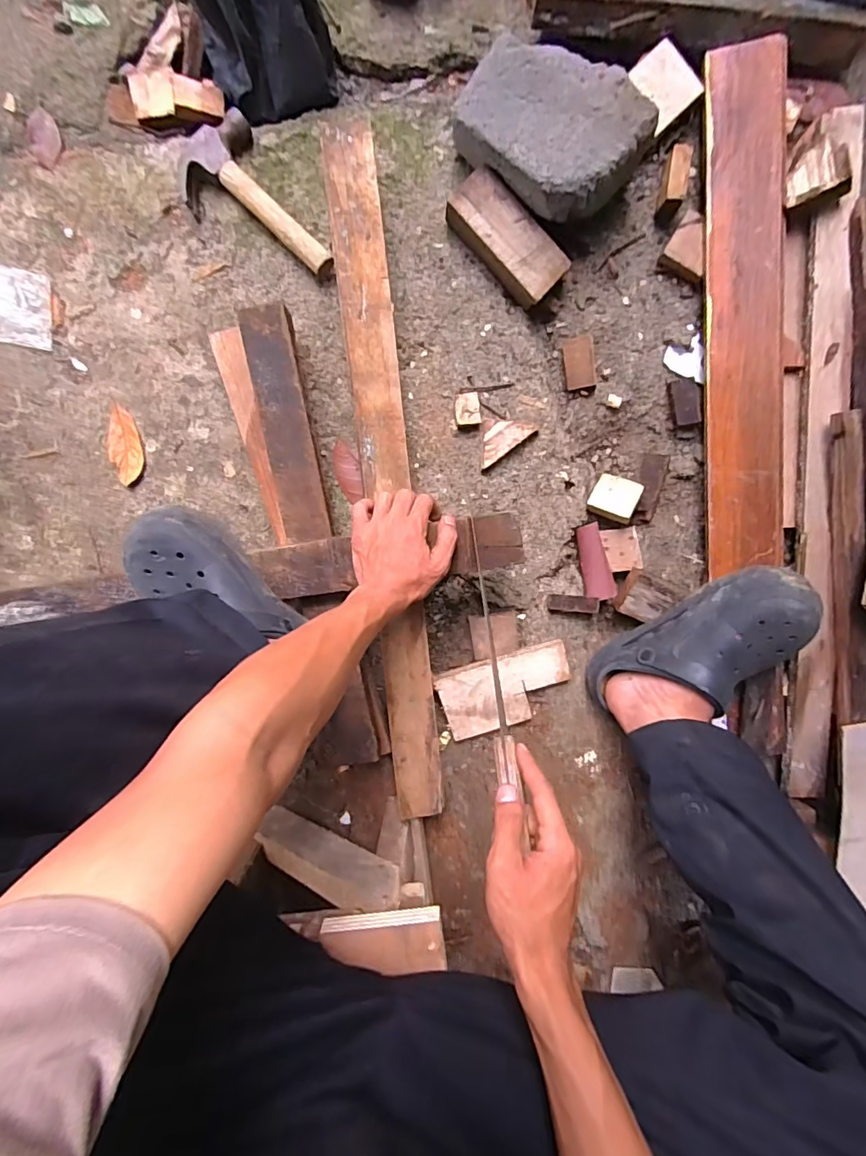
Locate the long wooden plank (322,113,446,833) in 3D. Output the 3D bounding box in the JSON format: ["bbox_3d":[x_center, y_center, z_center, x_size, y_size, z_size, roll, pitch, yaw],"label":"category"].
[{"bbox_3d":[-0.052,-0.099,0.593,0.059,0.027,0.786,-5,96,1],"label":"long wooden plank"}]

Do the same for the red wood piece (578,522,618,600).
[{"bbox_3d":[0.214,-0.021,0.667,0.037,0.007,0.099,-14,88,15],"label":"red wood piece"}]

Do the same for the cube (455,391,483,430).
[{"bbox_3d":[0.044,-0.212,0.643,0.031,0.020,0.040,-9,96,2],"label":"cube"}]

